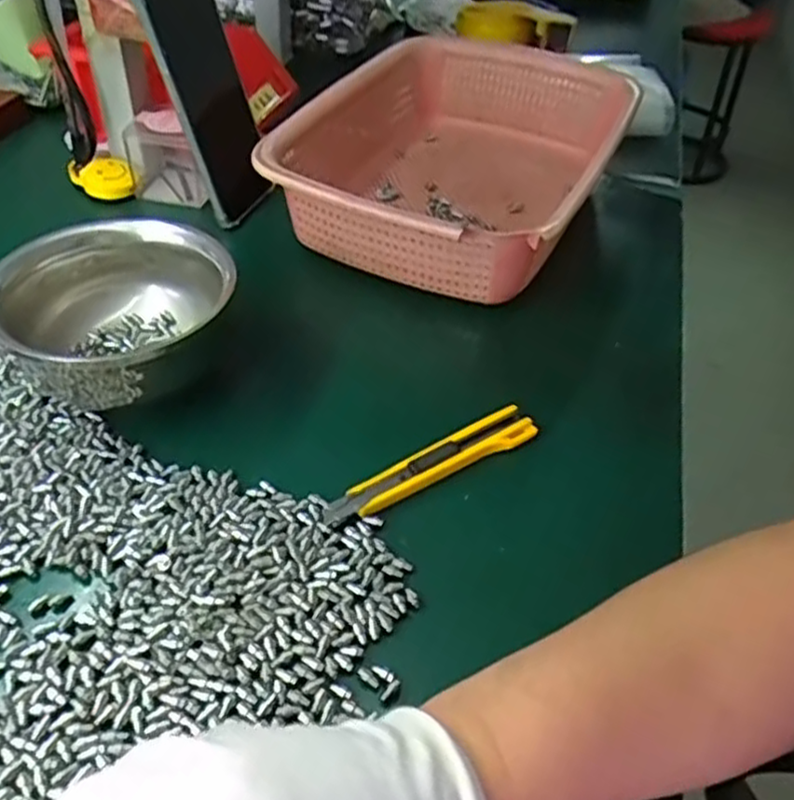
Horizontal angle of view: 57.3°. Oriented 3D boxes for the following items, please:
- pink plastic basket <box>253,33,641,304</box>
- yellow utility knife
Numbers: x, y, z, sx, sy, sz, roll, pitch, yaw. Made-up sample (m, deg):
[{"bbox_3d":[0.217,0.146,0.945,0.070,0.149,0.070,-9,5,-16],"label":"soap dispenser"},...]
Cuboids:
[{"bbox_3d":[0.047,-0.182,0.556,0.213,0.085,0.293,18,45,13],"label":"pink plastic basket"},{"bbox_3d":[0.020,0.034,0.379,0.126,0.008,0.022,-25,51,-27],"label":"yellow utility knife"}]

